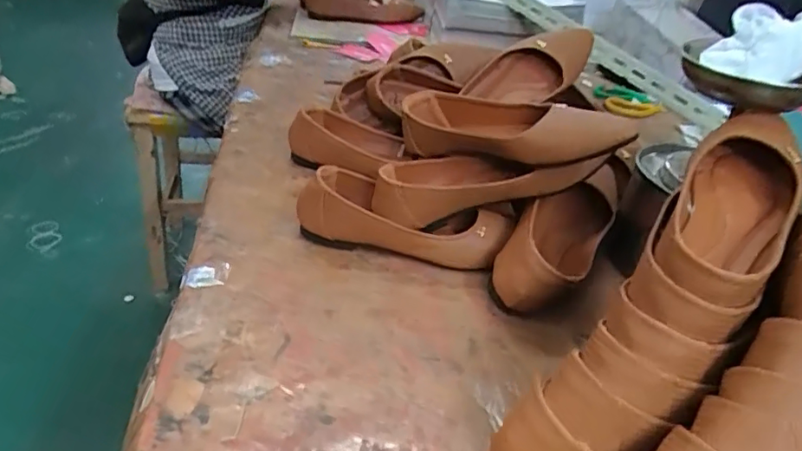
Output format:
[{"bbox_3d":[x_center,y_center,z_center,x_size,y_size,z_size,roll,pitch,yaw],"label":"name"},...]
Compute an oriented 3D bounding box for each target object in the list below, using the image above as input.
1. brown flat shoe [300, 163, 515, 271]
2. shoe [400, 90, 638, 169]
[{"bbox_3d":[0.001,-0.009,0.581,0.217,0.067,0.080,14,35,10],"label":"brown flat shoe"},{"bbox_3d":[0.108,-0.097,0.573,0.087,0.059,0.262,-25,30,-38],"label":"shoe"}]

